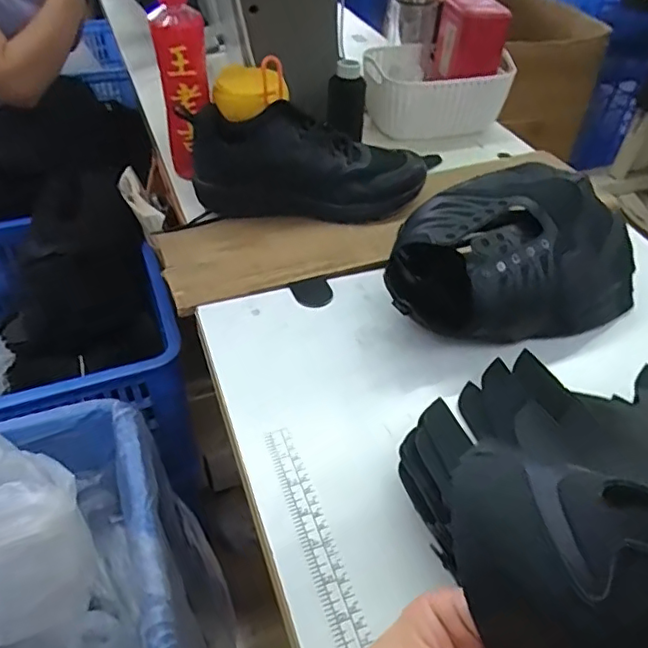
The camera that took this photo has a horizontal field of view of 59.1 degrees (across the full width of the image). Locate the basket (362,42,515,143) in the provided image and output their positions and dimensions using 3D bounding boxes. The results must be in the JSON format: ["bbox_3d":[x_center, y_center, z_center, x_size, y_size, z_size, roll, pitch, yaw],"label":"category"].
[{"bbox_3d":[0.167,-0.361,0.890,0.198,0.096,0.141,-9,46,-12],"label":"basket"}]

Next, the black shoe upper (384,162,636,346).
[{"bbox_3d":[0.179,-0.065,0.553,0.261,0.113,0.140,-11,46,-14],"label":"black shoe upper"}]

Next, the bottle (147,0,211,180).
[{"bbox_3d":[-0.170,-0.287,0.706,0.060,0.220,0.062,-11,46,-14],"label":"bottle"}]

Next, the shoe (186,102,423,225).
[{"bbox_3d":[-0.019,-0.193,0.686,0.274,0.097,0.103,3,44,0],"label":"shoe"}]

